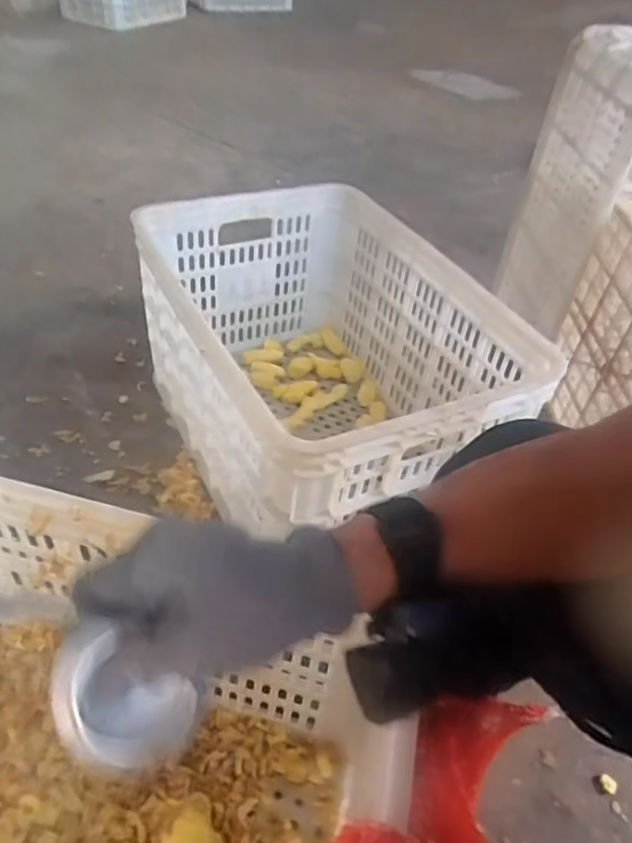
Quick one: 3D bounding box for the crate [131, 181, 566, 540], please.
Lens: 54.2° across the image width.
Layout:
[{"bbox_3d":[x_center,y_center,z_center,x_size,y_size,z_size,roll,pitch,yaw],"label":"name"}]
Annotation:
[{"bbox_3d":[-0.001,-0.077,0.852,0.354,0.284,0.516,-17,48,-23],"label":"crate"}]

